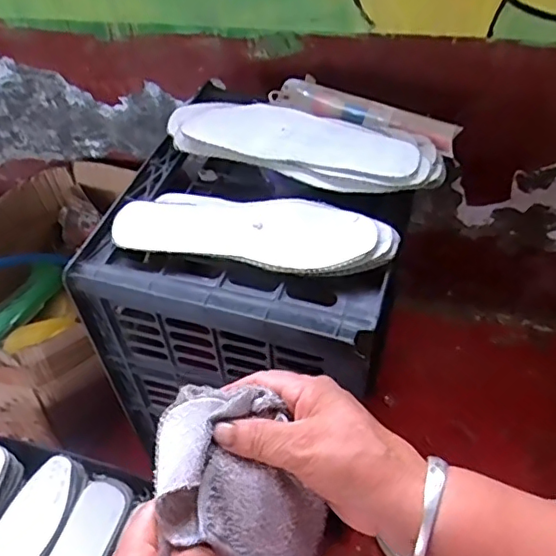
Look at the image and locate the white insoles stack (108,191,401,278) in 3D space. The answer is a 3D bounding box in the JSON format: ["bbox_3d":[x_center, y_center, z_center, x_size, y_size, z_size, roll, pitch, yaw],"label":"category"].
[{"bbox_3d":[-0.021,-0.045,0.514,0.246,0.014,0.081,6,48,8],"label":"white insoles stack"}]

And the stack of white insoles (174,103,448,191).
[{"bbox_3d":[0.021,-0.134,0.558,0.281,0.036,0.100,11,49,13],"label":"stack of white insoles"}]

